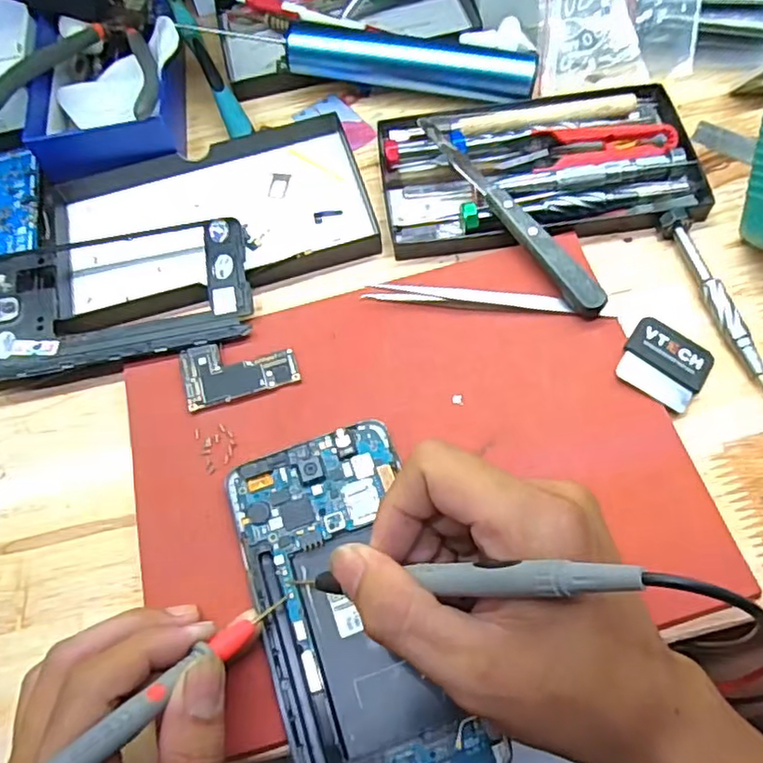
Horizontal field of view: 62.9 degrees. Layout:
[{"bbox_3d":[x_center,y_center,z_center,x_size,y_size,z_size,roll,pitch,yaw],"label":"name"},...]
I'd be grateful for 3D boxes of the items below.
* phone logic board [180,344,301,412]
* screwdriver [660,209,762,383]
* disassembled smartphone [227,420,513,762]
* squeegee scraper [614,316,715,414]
[{"bbox_3d":[-0.071,-0.007,0.311,0.056,0.004,0.034,-15,64,-3],"label":"phone logic board"},{"bbox_3d":[0.171,-0.034,0.309,0.014,0.012,0.124,-15,64,-4],"label":"screwdriver"},{"bbox_3d":[-0.013,0.091,0.256,0.075,0.007,0.148,-17,65,-4],"label":"disassembled smartphone"},{"bbox_3d":[0.136,-0.009,0.299,0.038,0.005,0.043,30,70,16],"label":"squeegee scraper"}]

